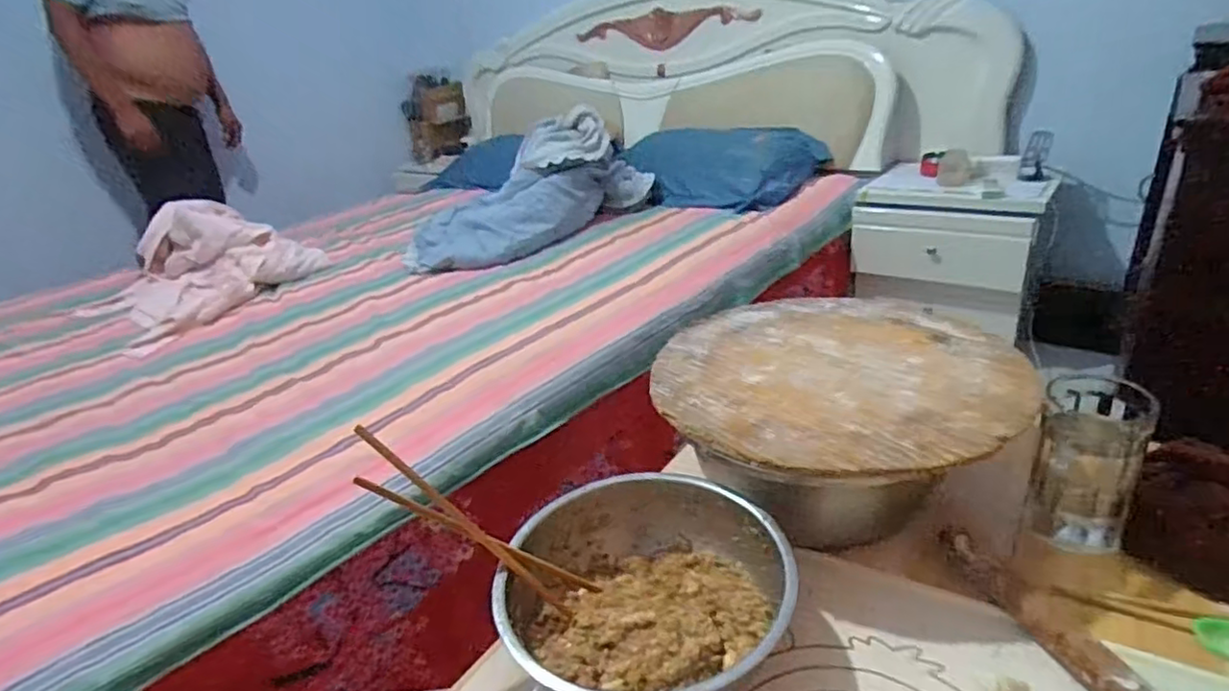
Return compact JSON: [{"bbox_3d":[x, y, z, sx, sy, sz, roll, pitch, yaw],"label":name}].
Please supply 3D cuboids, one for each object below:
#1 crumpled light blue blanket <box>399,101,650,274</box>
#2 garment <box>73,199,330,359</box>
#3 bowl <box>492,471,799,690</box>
[{"bbox_3d":[-0.233,-0.409,1.811,0.759,0.299,0.358,-35,36,-20],"label":"crumpled light blue blanket"},{"bbox_3d":[-1.032,-0.202,1.561,0.529,0.175,0.527,10,32,31],"label":"garment"},{"bbox_3d":[0.029,0.202,0.531,0.220,0.080,0.215,-6,28,3],"label":"bowl"}]

